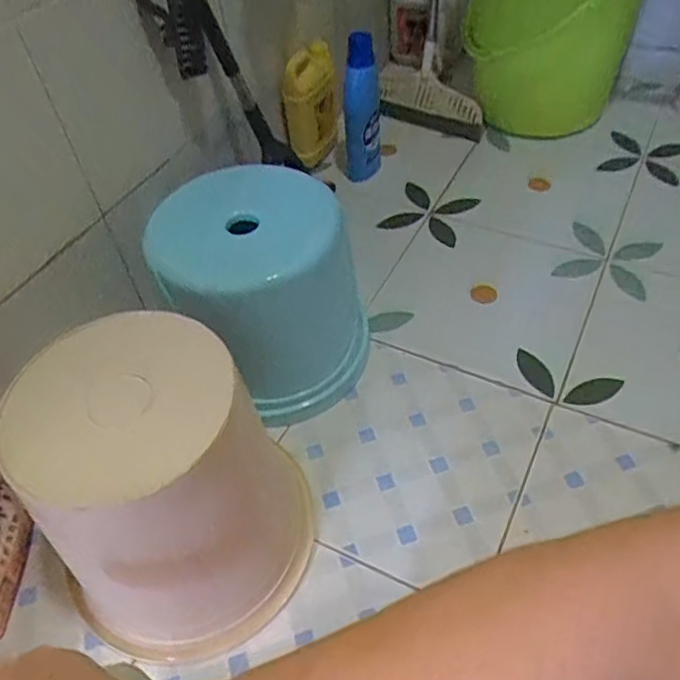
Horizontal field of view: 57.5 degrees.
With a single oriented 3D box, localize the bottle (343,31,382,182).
[{"bbox_3d":[0.040,-0.404,1.111,0.066,0.261,0.062,-1,48,3],"label":"bottle"}]

